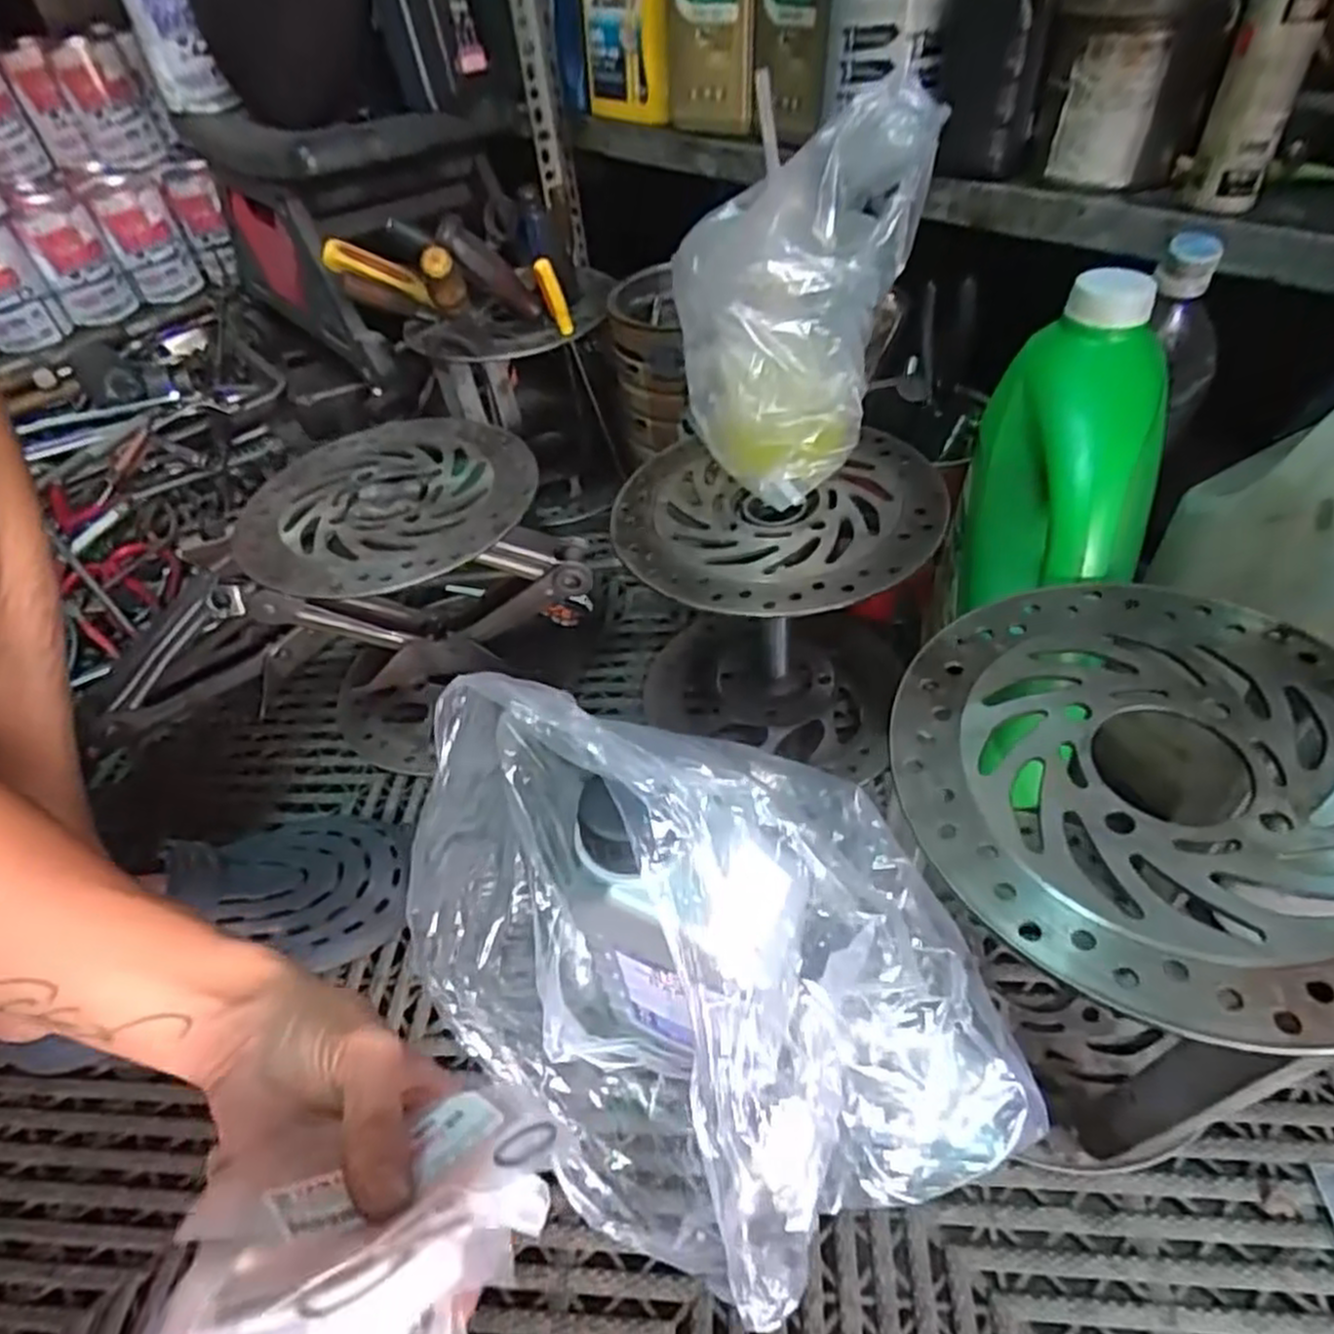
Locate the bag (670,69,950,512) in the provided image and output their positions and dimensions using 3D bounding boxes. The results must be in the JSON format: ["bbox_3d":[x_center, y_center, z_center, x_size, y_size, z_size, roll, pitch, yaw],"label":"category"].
[{"bbox_3d":[0.074,-0.212,0.473,0.135,0.216,0.100,3,47,9],"label":"bag"}]

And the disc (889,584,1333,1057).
[{"bbox_3d":[0.207,0.039,0.318,0.204,0.012,0.213,-3,46,3],"label":"disc"}]

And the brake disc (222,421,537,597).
[{"bbox_3d":[-0.202,-0.119,0.570,0.207,0.008,0.193,-4,48,5],"label":"brake disc"}]

